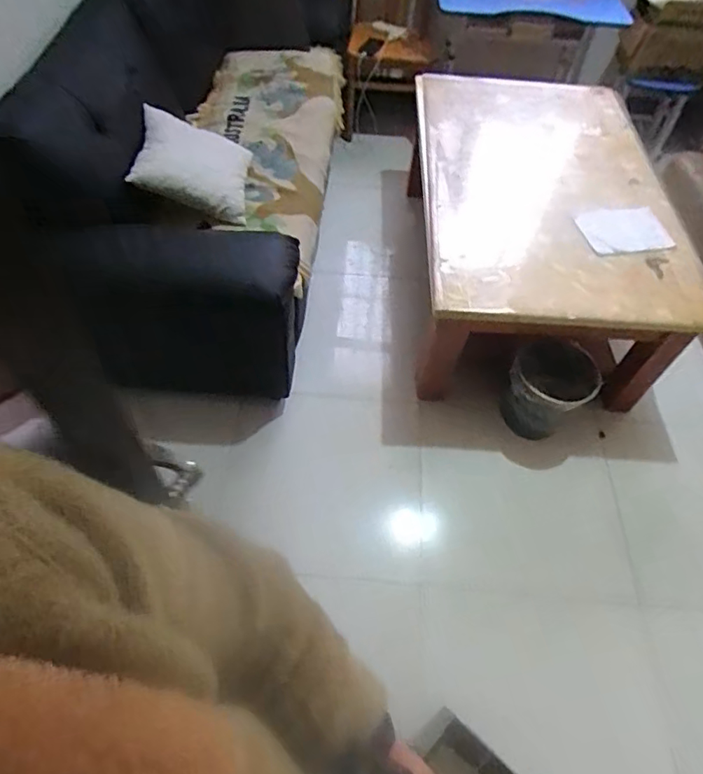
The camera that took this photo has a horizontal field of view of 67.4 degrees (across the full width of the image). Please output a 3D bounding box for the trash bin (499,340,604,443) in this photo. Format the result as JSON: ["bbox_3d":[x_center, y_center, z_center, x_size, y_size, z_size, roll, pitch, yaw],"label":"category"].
[{"bbox_3d":[0.599,0.020,1.646,0.230,0.323,0.227,2,55,-3],"label":"trash bin"}]

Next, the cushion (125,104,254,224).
[{"bbox_3d":[-0.428,-0.609,1.463,0.327,0.069,0.243,11,91,-39],"label":"cushion"}]

